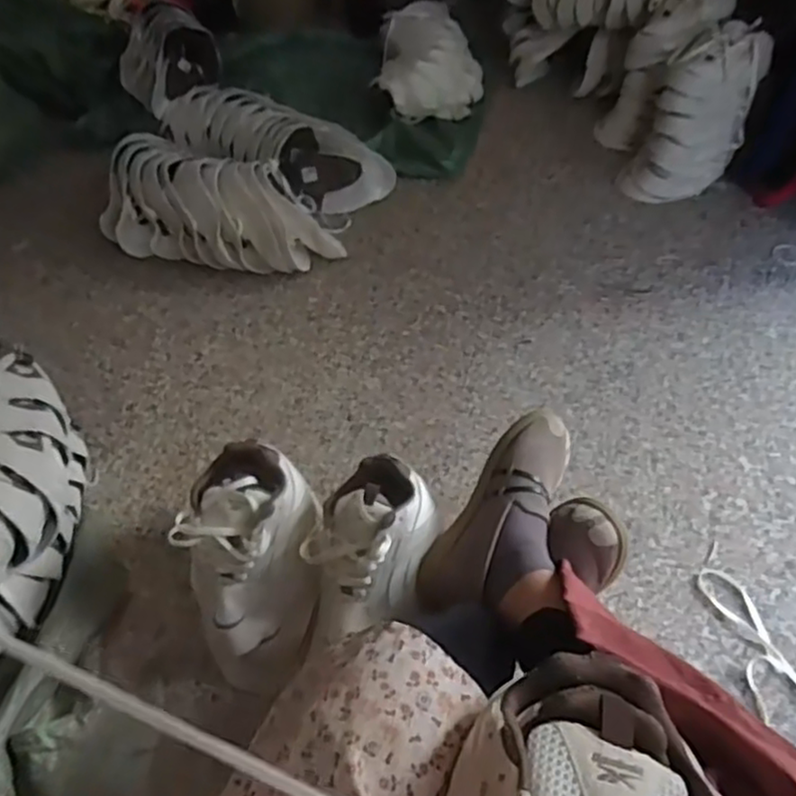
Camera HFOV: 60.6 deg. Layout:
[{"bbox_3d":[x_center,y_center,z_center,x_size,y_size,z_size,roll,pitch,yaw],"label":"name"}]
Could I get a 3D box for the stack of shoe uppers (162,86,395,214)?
[{"bbox_3d":[-0.226,-0.480,1.307,0.445,0.121,0.172,23,56,17],"label":"stack of shoe uppers"}]

